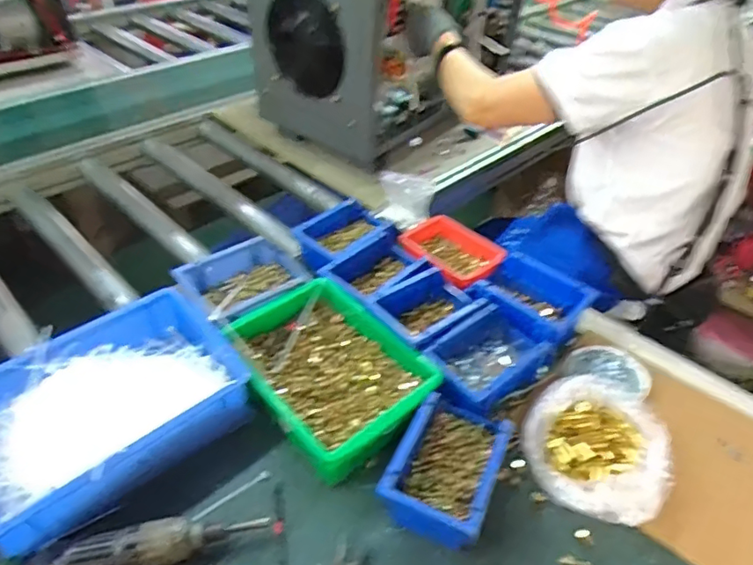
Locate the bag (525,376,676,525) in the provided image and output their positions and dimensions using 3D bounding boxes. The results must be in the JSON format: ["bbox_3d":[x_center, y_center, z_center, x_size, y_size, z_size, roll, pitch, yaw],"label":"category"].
[{"bbox_3d":[0.259,0.188,0.641,0.161,0.047,0.171,24,45,22],"label":"bag"}]

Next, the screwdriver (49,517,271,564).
[{"bbox_3d":[-0.225,0.264,0.547,0.226,0.038,0.041,-4,42,-8],"label":"screwdriver"}]

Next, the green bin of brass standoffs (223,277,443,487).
[{"bbox_3d":[-0.061,0.114,0.697,0.184,0.072,0.257,-30,51,-32],"label":"green bin of brass standoffs"}]

